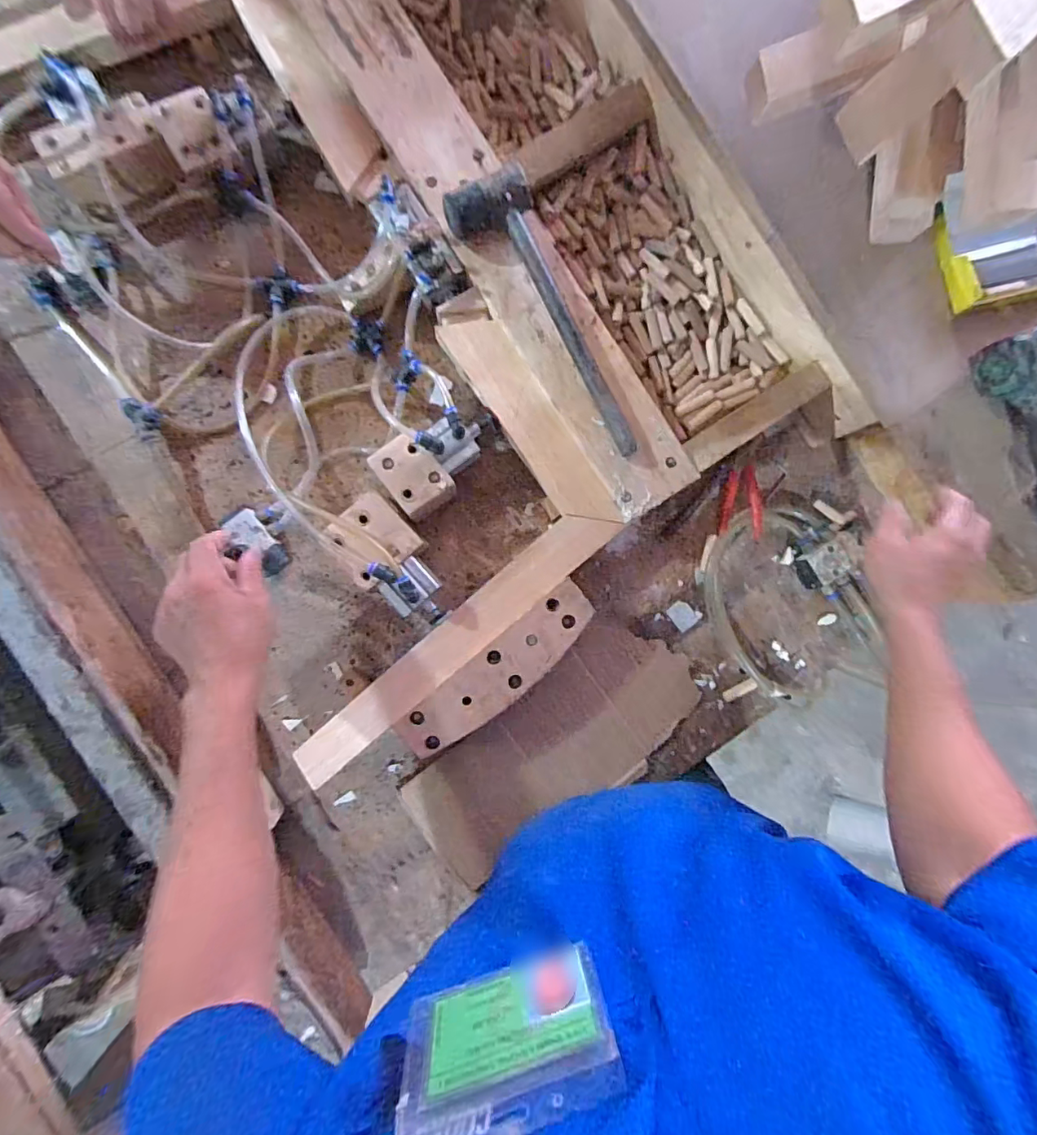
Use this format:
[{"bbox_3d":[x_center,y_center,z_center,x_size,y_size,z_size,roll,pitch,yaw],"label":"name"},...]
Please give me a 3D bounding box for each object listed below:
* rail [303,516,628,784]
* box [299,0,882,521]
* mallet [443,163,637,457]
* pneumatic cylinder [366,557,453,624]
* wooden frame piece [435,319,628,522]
[{"bbox_3d":[-0.068,0.081,0.578,0.421,0.021,0.053,-41,91,-4],"label":"rail"},{"bbox_3d":[0.043,-0.443,0.599,0.304,0.103,0.832,-33,91,-4],"label":"box"},{"bbox_3d":[0.027,-0.262,0.571,0.088,0.057,0.319,-25,90,-4],"label":"mallet"},{"bbox_3d":[-0.114,0.025,0.565,0.051,0.052,0.088,-38,91,-4],"label":"pneumatic cylinder"},{"bbox_3d":[0.017,-0.166,0.600,0.063,0.020,0.280,-35,91,-4],"label":"wooden frame piece"}]

